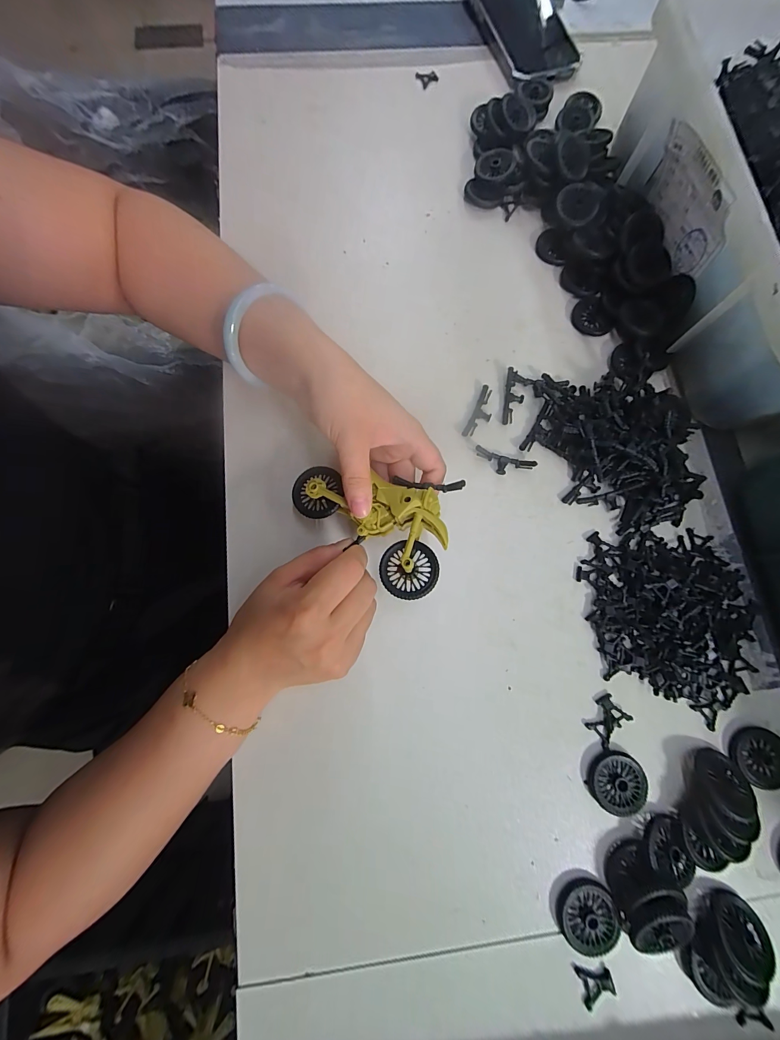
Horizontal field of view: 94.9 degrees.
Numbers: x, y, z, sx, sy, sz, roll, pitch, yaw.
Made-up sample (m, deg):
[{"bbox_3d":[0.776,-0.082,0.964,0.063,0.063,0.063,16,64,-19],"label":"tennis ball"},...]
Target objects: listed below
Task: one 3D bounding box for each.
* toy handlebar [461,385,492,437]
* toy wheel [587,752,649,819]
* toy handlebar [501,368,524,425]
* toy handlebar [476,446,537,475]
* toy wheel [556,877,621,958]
[{"bbox_3d":[0.076,-0.088,0.297,0.016,0.005,0.047,25,79,4],"label":"toy handlebar"},{"bbox_3d":[0.153,0.176,0.240,0.034,0.008,0.036,0,78,-1],"label":"toy wheel"},{"bbox_3d":[0.104,-0.102,0.298,0.016,0.008,0.046,7,78,0],"label":"toy handlebar"},{"bbox_3d":[0.091,-0.045,0.287,0.048,0.007,0.016,15,78,2],"label":"toy handlebar"},{"bbox_3d":[0.124,0.249,0.225,0.037,0.006,0.036,0,78,-1],"label":"toy wheel"}]

